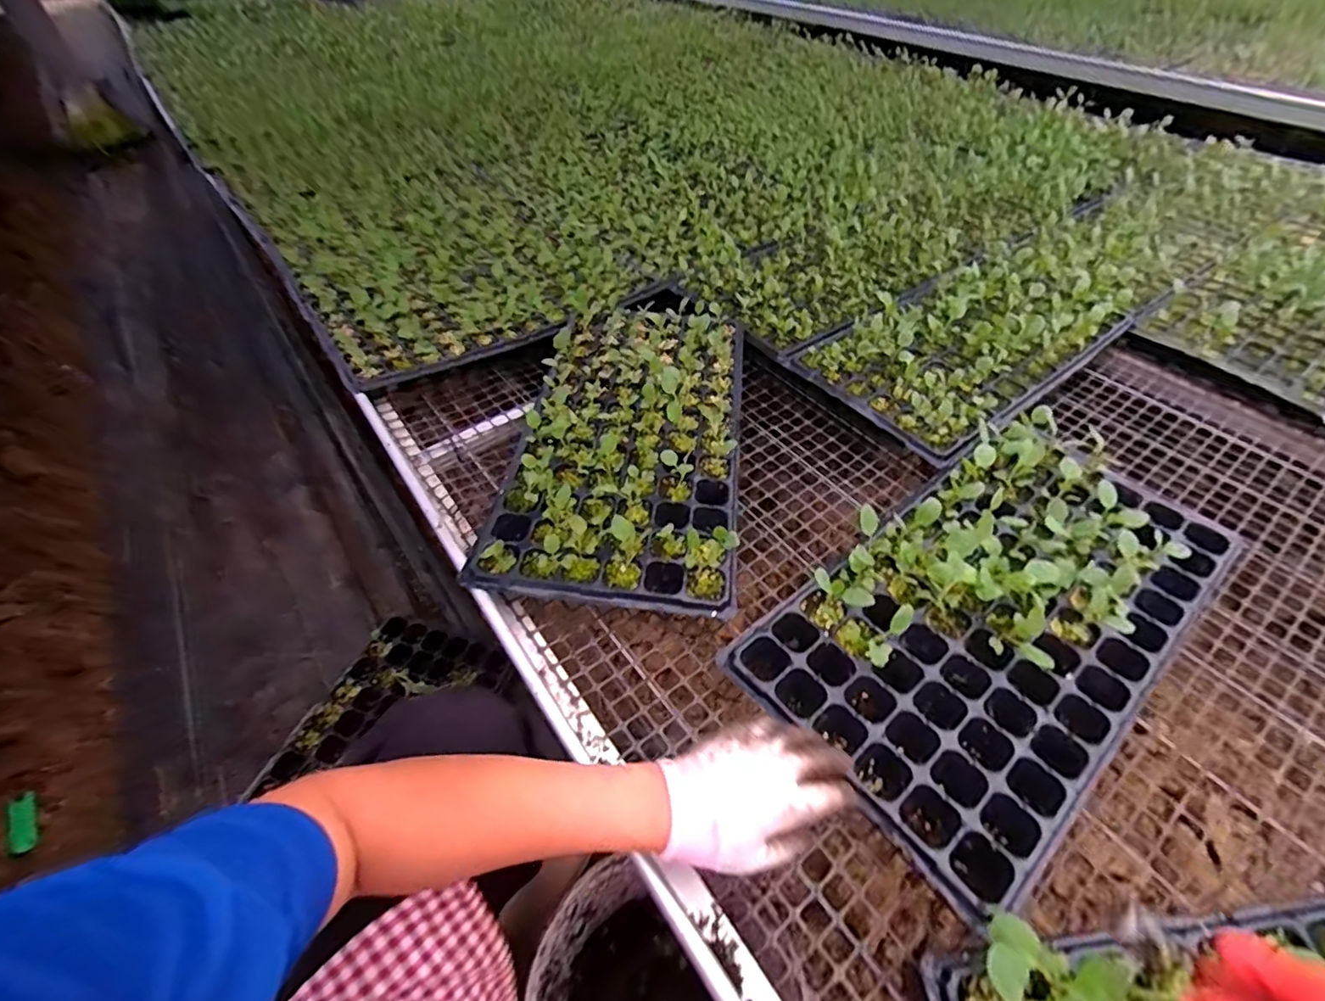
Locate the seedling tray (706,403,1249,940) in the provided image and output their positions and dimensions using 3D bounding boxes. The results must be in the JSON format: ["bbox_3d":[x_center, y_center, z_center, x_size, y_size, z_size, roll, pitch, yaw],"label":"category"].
[{"bbox_3d":[0.344,0.102,0.573,0.520,0.081,0.279,-34,57,-23],"label":"seedling tray"}]

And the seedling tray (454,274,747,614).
[{"bbox_3d":[-0.034,-0.117,0.759,0.275,0.068,0.582,3,51,6],"label":"seedling tray"}]

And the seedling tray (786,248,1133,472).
[{"bbox_3d":[0.510,-0.284,0.891,0.599,0.050,0.274,-32,56,-22],"label":"seedling tray"}]

